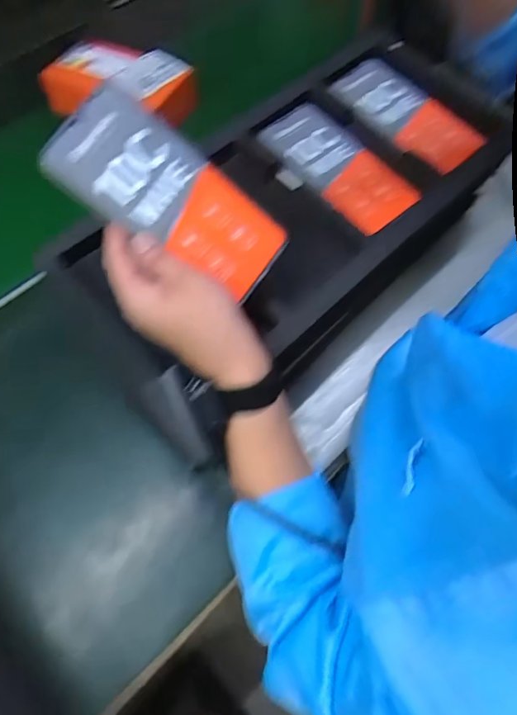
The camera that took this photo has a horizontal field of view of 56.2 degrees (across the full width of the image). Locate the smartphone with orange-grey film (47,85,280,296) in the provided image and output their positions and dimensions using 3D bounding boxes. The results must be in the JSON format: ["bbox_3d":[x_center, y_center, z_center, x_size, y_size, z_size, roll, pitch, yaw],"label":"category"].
[{"bbox_3d":[-0.061,-0.117,0.356,0.166,0.012,0.081,36,86,-16],"label":"smartphone with orange-grey film"}]

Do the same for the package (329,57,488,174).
[{"bbox_3d":[0.163,-0.268,0.530,0.085,0.028,0.158,-41,69,-18],"label":"package"}]

